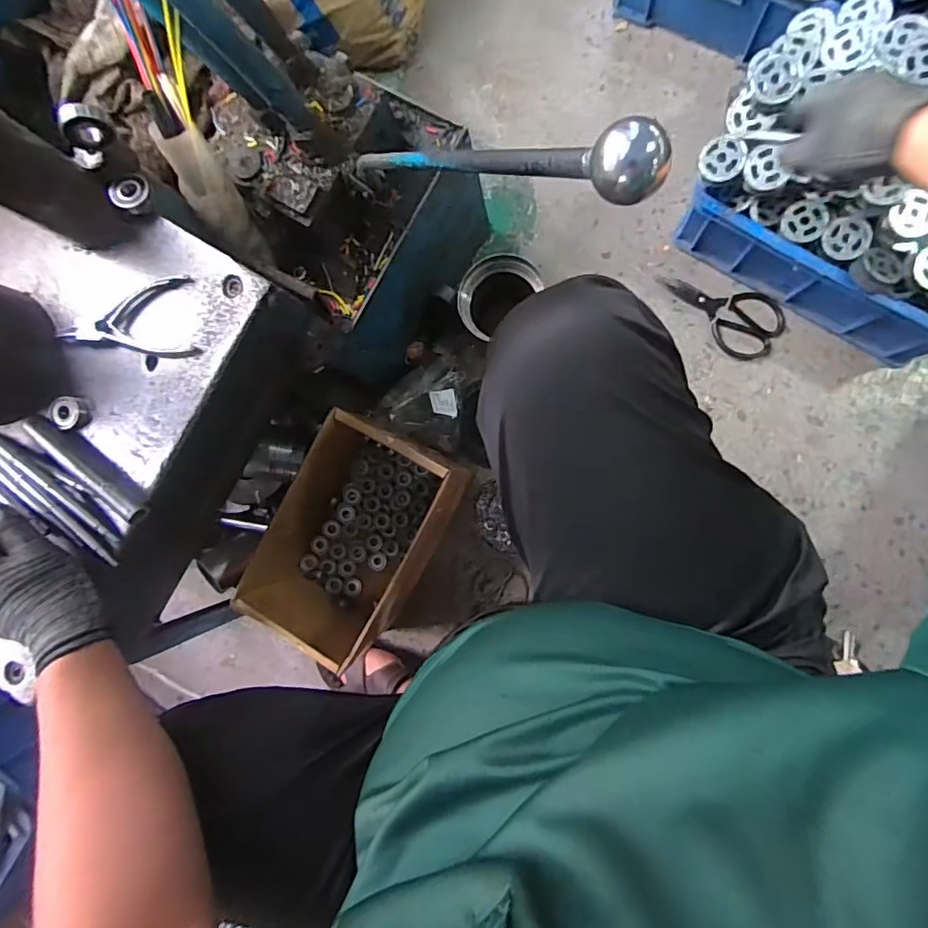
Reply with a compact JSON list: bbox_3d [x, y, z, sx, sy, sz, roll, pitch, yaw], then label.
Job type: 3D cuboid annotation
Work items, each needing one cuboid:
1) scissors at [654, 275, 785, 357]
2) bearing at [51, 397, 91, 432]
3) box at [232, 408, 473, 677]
[{"bbox_3d":[0.395,-0.238,0.826,0.193,0.009,0.097,31,94,8],"label":"scissors"},{"bbox_3d":[-0.362,-0.047,0.489,0.031,0.013,0.030,4,90,9],"label":"bearing"},{"bbox_3d":[-0.151,0.093,0.794,0.217,0.184,0.291,27,93,9],"label":"box"}]

